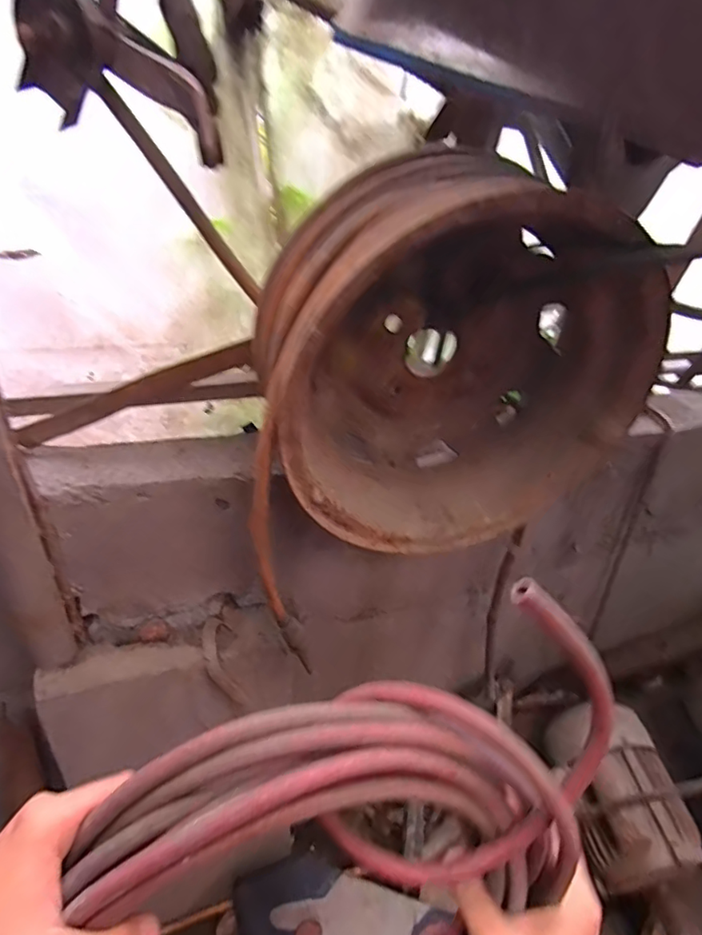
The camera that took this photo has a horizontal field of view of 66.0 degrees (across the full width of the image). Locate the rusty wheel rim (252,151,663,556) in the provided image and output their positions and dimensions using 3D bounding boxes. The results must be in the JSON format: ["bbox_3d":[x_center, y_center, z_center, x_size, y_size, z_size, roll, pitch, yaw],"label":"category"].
[{"bbox_3d":[0.098,-0.089,0.522,0.342,0.340,0.137,-5,39,-15],"label":"rusty wheel rim"}]

